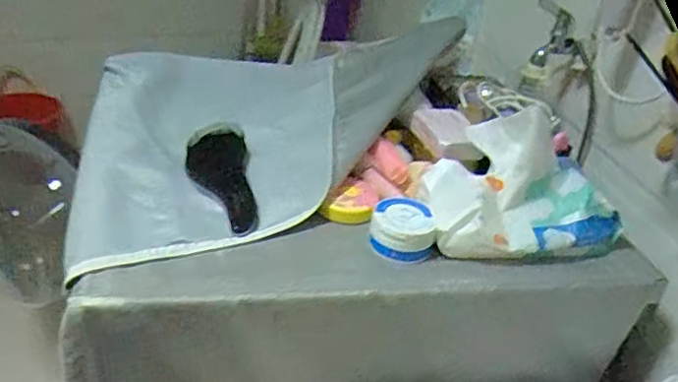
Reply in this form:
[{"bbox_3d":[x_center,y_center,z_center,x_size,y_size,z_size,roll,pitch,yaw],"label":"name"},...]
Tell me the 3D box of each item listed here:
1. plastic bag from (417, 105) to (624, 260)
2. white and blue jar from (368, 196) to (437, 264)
[{"bbox_3d":[0.201,-0.012,0.646,0.210,0.118,0.135,-1,33,-14],"label":"plastic bag"},{"bbox_3d":[0.067,0.037,0.609,0.065,0.035,0.060,10,32,3],"label":"white and blue jar"}]

